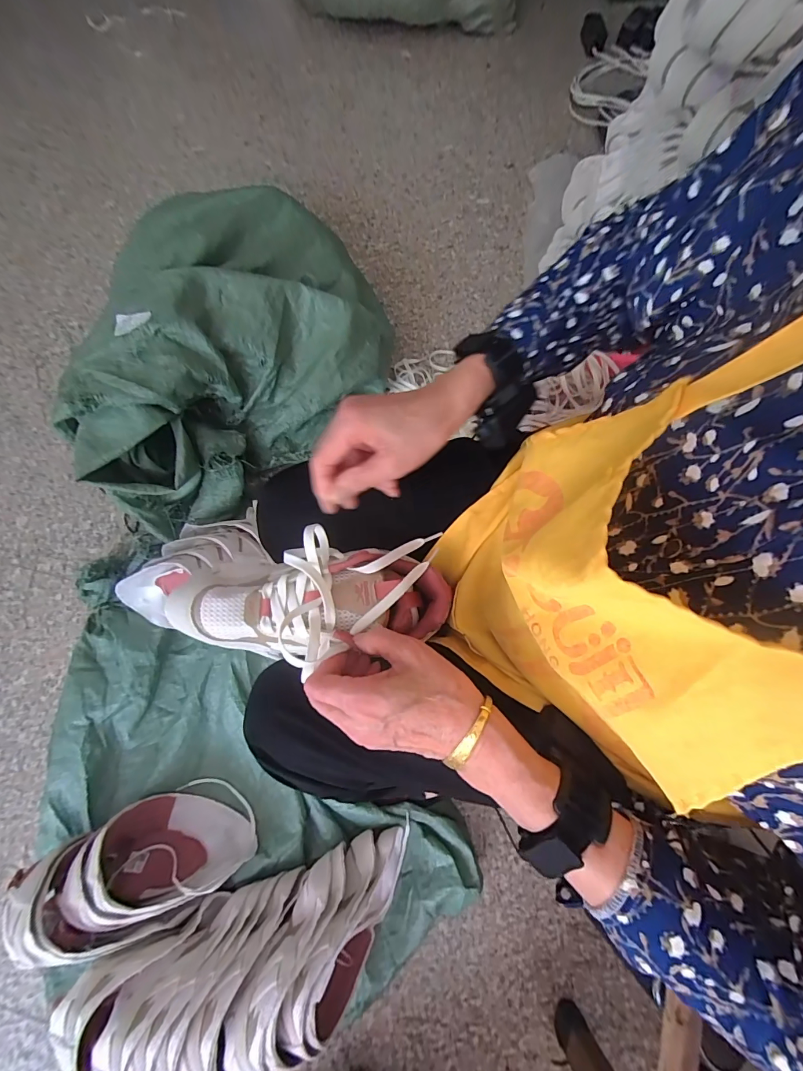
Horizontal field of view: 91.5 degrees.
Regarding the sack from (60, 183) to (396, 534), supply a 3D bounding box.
[{"bbox_3d":[-0.311,-0.328,0.709,0.607,0.248,0.367,-36,74,-14],"label":"sack"}]

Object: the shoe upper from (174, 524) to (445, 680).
[{"bbox_3d":[-0.083,0.056,0.348,0.249,0.071,0.108,-6,75,-5],"label":"shoe upper"}]

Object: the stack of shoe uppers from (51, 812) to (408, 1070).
[{"bbox_3d":[-0.194,0.581,0.523,0.458,0.120,0.168,-18,71,-8],"label":"stack of shoe uppers"}]

